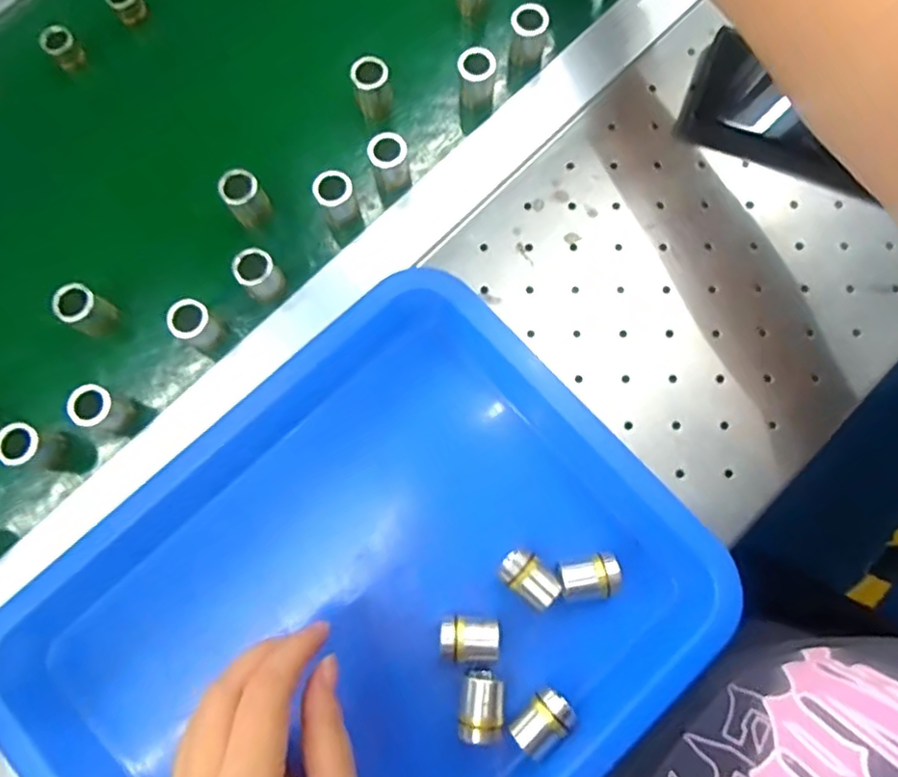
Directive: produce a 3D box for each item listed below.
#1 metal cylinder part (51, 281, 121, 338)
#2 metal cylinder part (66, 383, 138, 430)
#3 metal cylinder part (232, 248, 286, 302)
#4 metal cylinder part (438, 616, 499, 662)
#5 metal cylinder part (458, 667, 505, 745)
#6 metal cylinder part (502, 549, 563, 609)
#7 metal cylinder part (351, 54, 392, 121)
[{"bbox_3d":[-0.216,-0.045,0.373,0.018,0.042,0.024,27,79,7],"label":"metal cylinder part"},{"bbox_3d":[-0.197,0.012,0.355,0.028,0.034,0.022,15,78,5],"label":"metal cylinder part"},{"bbox_3d":[-0.112,-0.067,0.367,0.022,0.031,0.021,0,77,1],"label":"metal cylinder part"},{"bbox_3d":[0.011,0.130,0.325,0.030,0.025,0.021,-1,77,1],"label":"metal cylinder part"},{"bbox_3d":[0.017,0.161,0.316,0.022,0.016,0.032,7,77,3],"label":"metal cylinder part"},{"bbox_3d":[0.043,0.102,0.335,0.033,0.024,0.020,43,81,10],"label":"metal cylinder part"},{"bbox_3d":[-0.049,-0.194,0.399,0.022,0.031,0.020,0,77,1],"label":"metal cylinder part"}]

